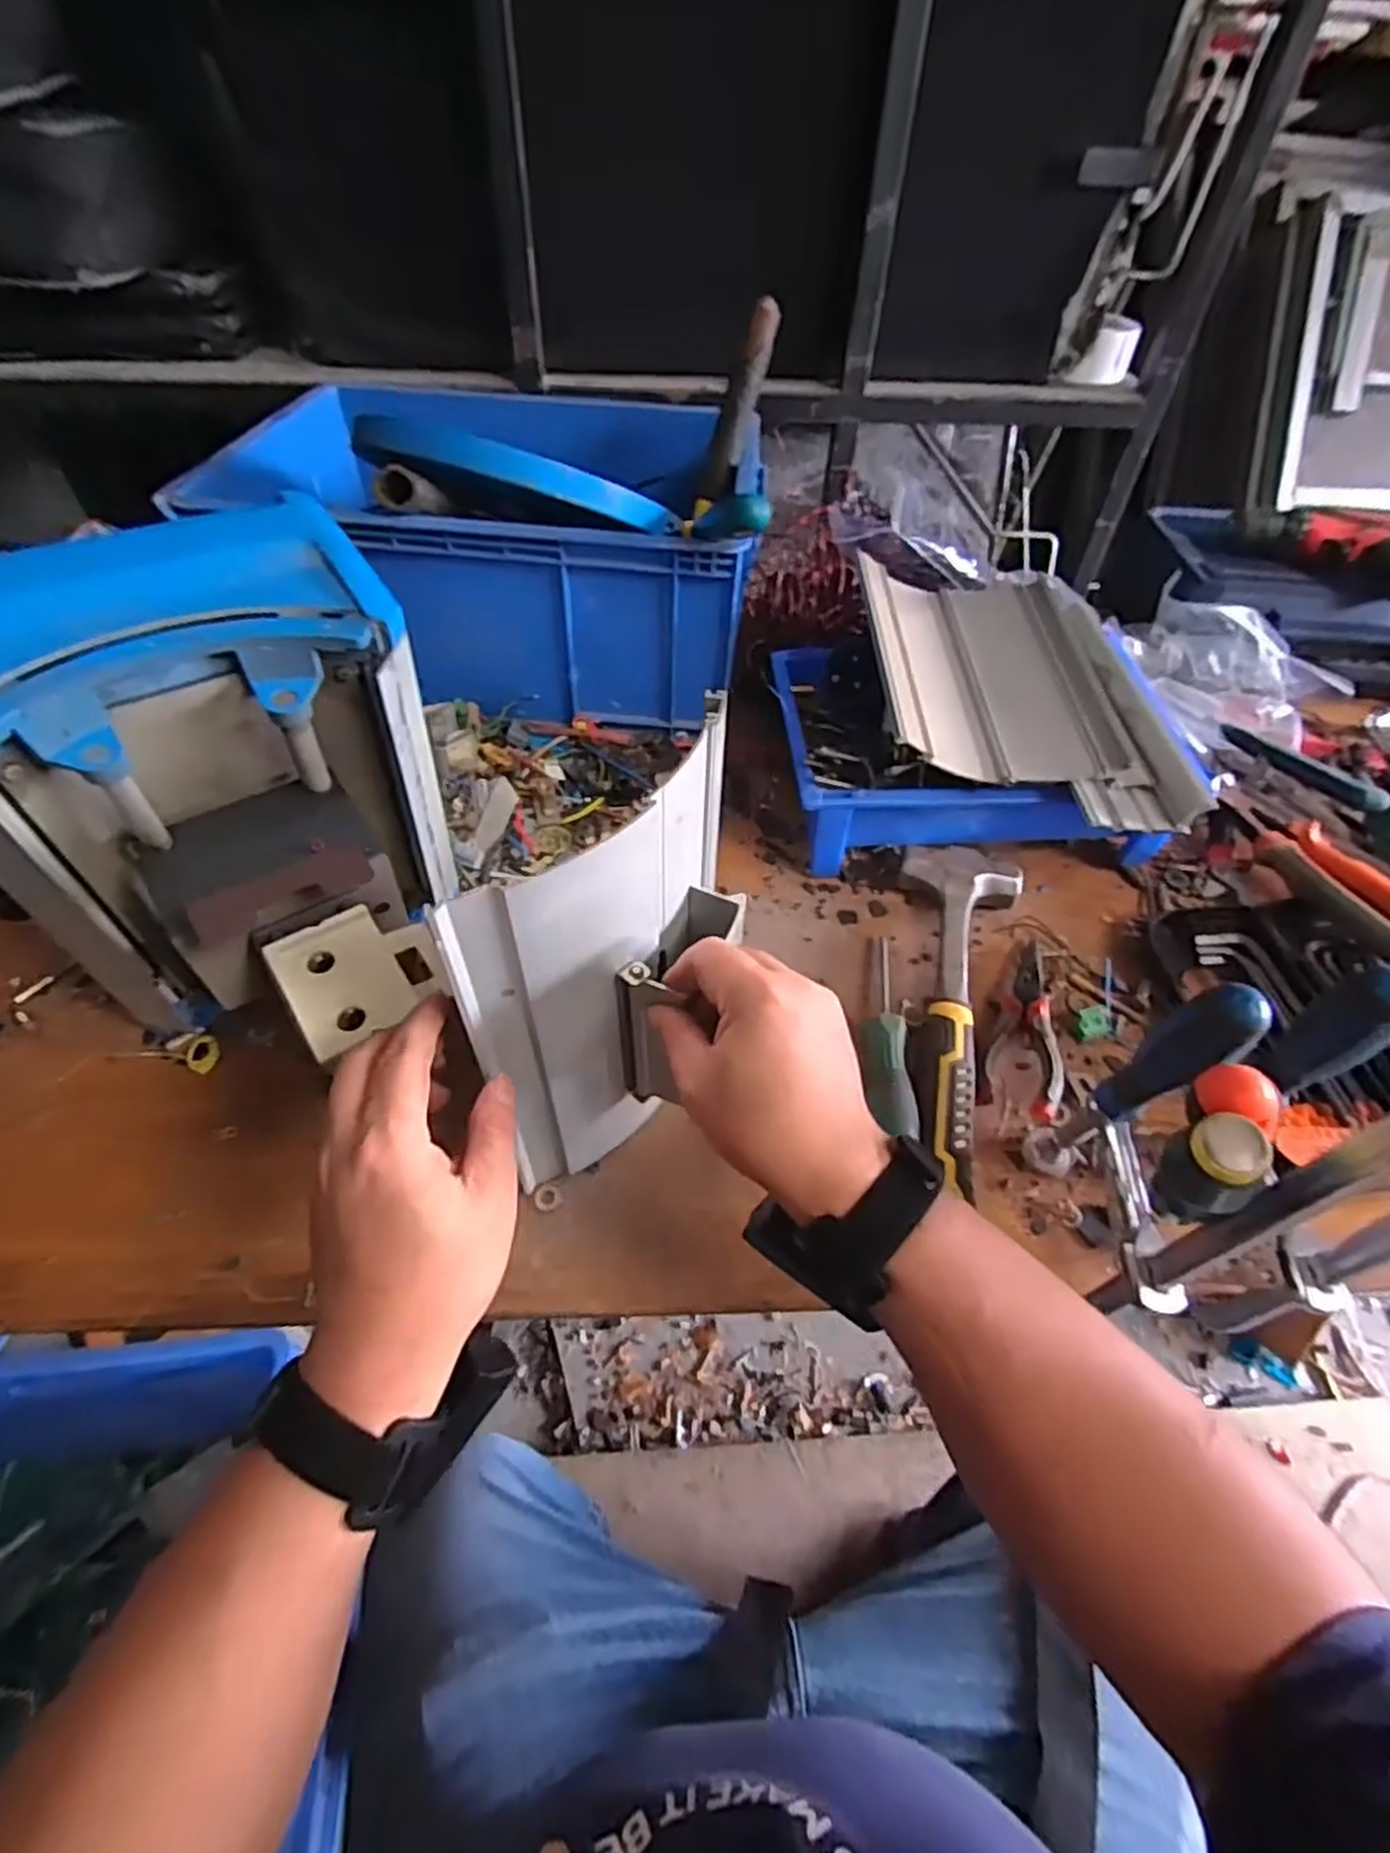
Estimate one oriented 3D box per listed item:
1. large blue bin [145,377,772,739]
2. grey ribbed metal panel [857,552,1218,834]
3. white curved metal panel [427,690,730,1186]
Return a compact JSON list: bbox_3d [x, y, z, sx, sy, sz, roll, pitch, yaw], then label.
[{"bbox_3d":[-0.178,-0.377,0.766,0.475,0.159,0.361,9,48,4],"label":"large blue bin"},{"bbox_3d":[0.248,-0.192,0.613,0.219,0.052,0.280,2,48,-2],"label":"grey ribbed metal panel"},{"bbox_3d":[-0.037,0.032,0.401,0.027,0.240,0.169,31,54,22],"label":"white curved metal panel"}]

